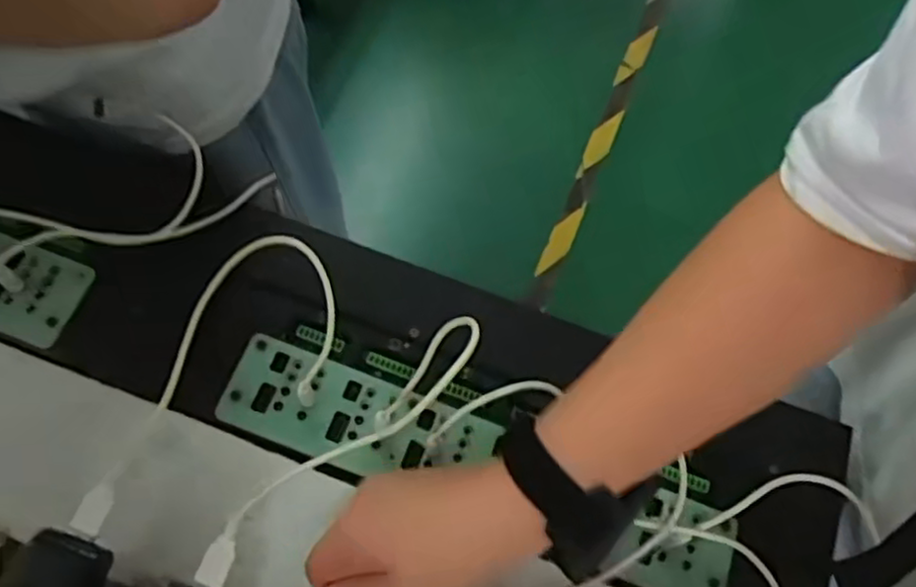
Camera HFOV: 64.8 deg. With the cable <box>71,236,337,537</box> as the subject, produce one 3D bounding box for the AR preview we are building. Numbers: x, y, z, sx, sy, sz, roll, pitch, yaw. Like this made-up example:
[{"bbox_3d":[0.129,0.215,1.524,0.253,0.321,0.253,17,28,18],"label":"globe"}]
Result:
[{"bbox_3d":[-0.133,0.058,0.417,0.097,0.055,0.181,19,70,5],"label":"cable"}]

